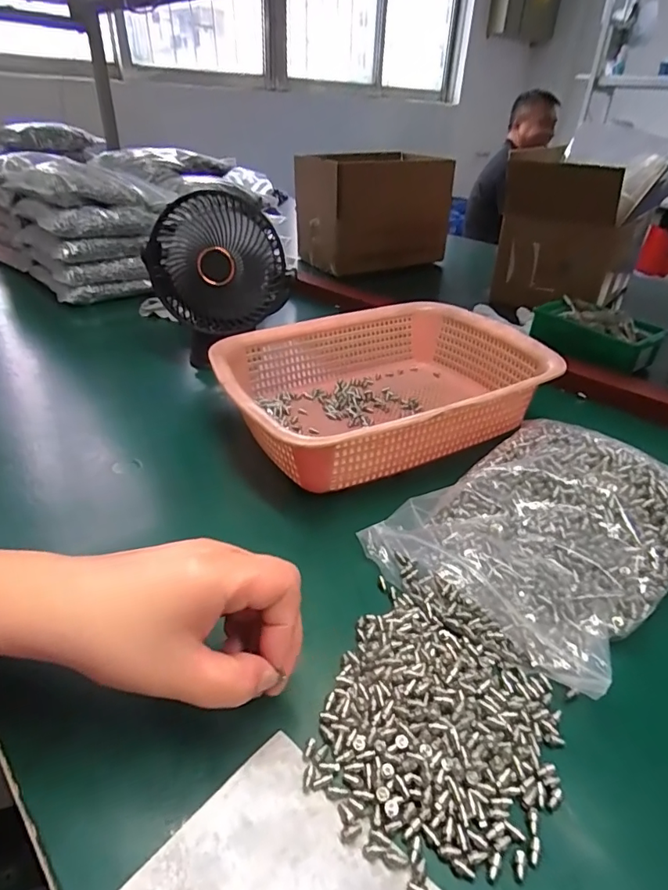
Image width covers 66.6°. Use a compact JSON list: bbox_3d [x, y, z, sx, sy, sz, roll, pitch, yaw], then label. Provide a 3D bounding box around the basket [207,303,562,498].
[{"bbox_3d":[0.042,-0.055,0.497,0.289,0.081,0.210,-15,38,-25],"label":"basket"}]

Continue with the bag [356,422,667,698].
[{"bbox_3d":[0.154,0.047,0.363,0.212,0.050,0.166,-26,44,-36],"label":"bag"}]

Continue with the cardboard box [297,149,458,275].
[{"bbox_3d":[0.077,-0.472,1.031,0.256,0.183,0.191,-14,38,-23],"label":"cardboard box"}]

